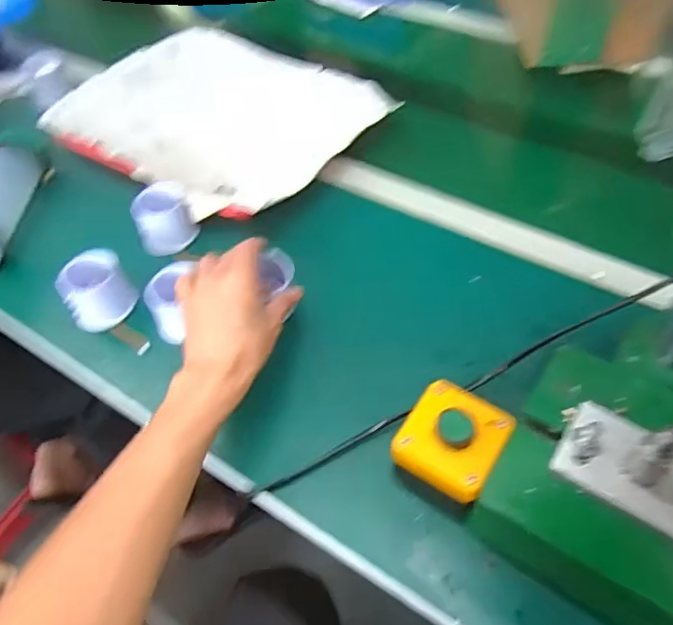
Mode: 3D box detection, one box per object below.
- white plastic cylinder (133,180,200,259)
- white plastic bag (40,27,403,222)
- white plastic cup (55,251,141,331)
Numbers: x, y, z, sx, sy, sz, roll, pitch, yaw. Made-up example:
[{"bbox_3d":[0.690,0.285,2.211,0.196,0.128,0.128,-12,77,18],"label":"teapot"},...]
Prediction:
[{"bbox_3d":[-0.184,-0.102,0.602,0.062,0.052,0.067,-23,54,-17],"label":"white plastic cylinder"},{"bbox_3d":[-0.145,-0.249,0.692,0.340,0.042,0.285,25,56,20],"label":"white plastic bag"},{"bbox_3d":[-0.233,-0.021,0.543,0.060,0.055,0.064,-1,51,1],"label":"white plastic cup"}]

